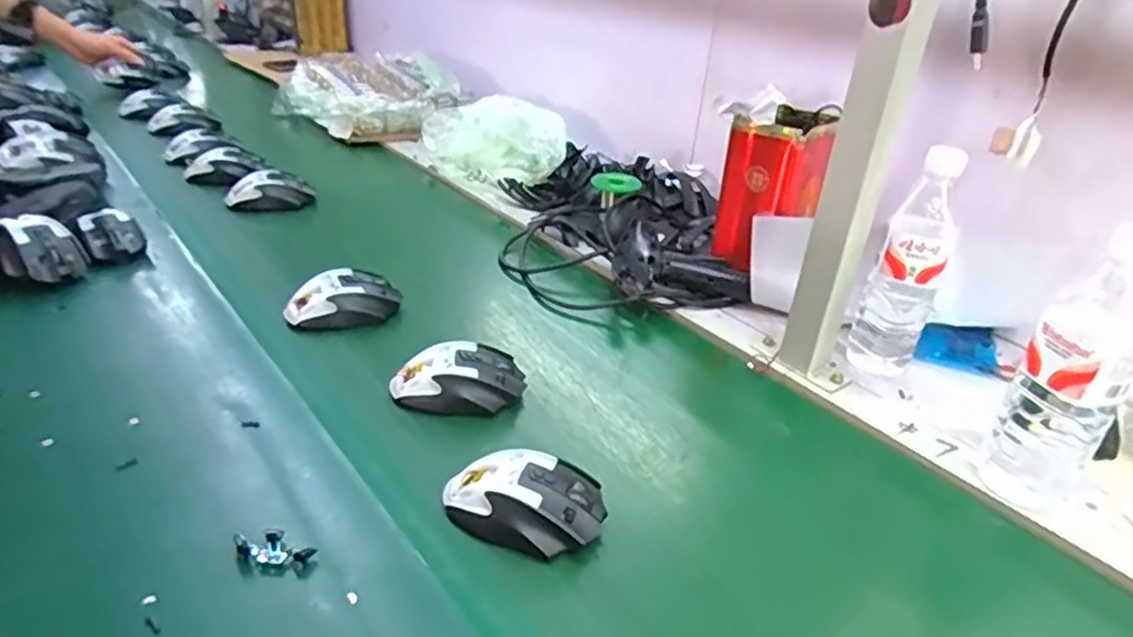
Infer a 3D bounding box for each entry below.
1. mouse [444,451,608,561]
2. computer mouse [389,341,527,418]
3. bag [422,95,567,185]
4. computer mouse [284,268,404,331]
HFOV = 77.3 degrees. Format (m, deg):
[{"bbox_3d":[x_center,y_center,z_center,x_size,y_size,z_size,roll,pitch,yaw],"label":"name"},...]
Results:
[{"bbox_3d":[-0.031,0.135,0.514,0.113,0.045,0.064,6,30,2],"label":"mouse"},{"bbox_3d":[-0.098,0.055,0.645,0.120,0.038,0.071,0,31,-8],"label":"computer mouse"},{"bbox_3d":[-0.111,-0.299,1.195,0.191,0.098,0.281,-17,37,-33],"label":"bag"},{"bbox_3d":[-0.238,-0.022,0.753,0.117,0.035,0.068,-7,32,-20],"label":"computer mouse"}]

